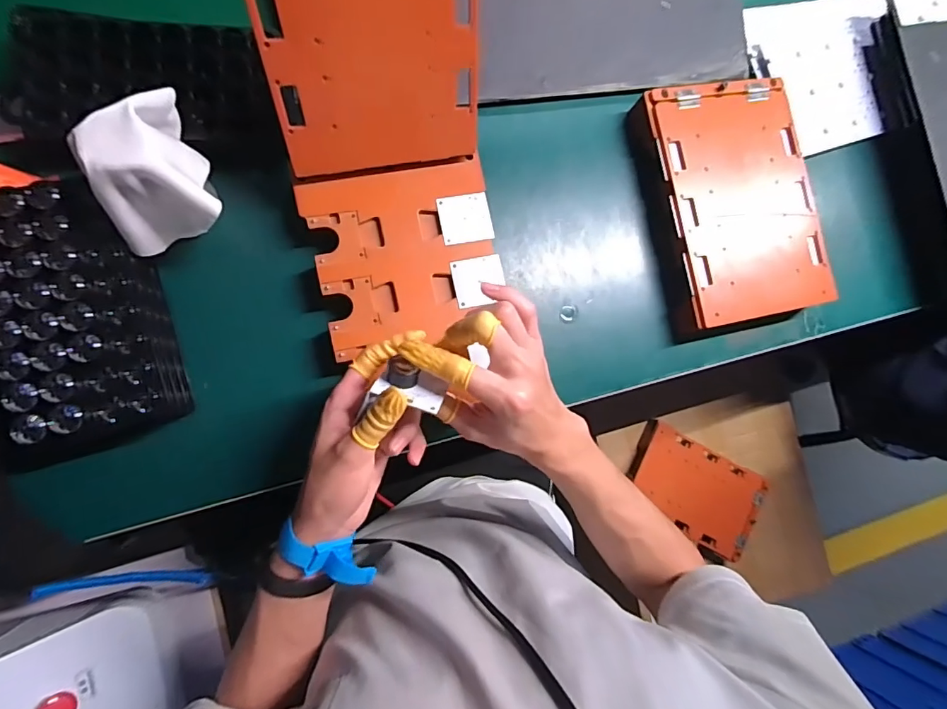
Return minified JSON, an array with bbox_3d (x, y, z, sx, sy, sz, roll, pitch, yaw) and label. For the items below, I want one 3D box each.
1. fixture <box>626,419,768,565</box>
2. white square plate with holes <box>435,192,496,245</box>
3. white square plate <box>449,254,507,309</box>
[{"bbox_3d":[0.404,0.254,0.882,0.238,0.057,0.173,30,81,-7],"label":"fixture"},{"bbox_3d":[-0.007,-0.129,0.454,0.049,0.004,0.045,-11,88,-11],"label":"white square plate with holes"},{"bbox_3d":[0.006,-0.069,0.452,0.048,0.004,0.047,-11,80,-9],"label":"white square plate"}]

